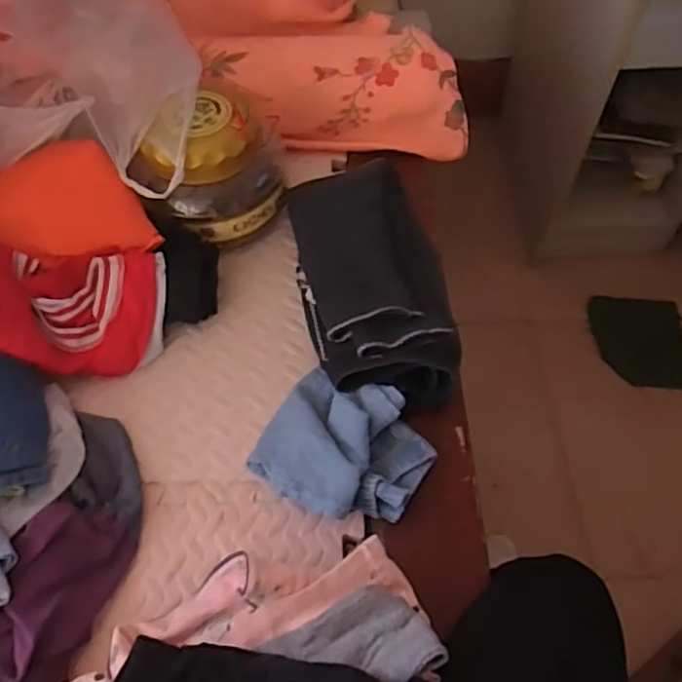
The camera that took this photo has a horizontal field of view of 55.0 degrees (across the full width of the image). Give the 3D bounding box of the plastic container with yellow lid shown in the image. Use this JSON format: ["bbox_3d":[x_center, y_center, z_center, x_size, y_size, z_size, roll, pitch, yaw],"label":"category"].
[{"bbox_3d":[-0.158,-0.221,0.796,0.174,0.123,0.161,-10,57,-6],"label":"plastic container with yellow lid"}]

